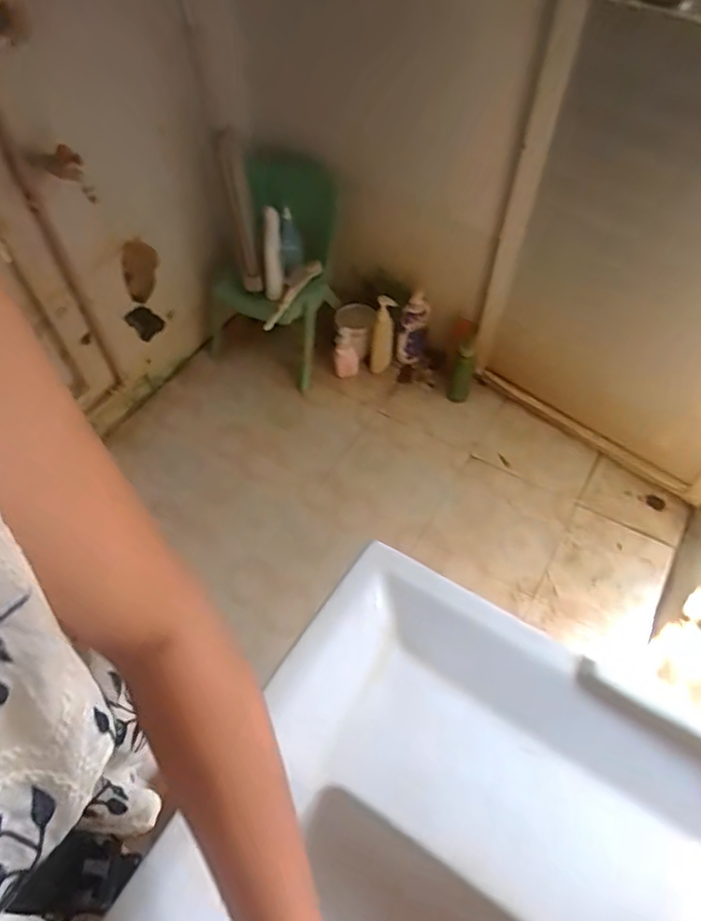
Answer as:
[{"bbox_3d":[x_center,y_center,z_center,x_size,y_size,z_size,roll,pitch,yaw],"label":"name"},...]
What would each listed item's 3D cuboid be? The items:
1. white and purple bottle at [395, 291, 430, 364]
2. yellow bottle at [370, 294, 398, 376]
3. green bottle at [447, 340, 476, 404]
[{"bbox_3d":[0.183,-0.373,1.617,0.090,0.253,0.057,5,48,3],"label":"white and purple bottle"},{"bbox_3d":[0.094,-0.353,1.611,0.059,0.266,0.066,13,49,10],"label":"yellow bottle"},{"bbox_3d":[0.312,-0.245,1.546,0.063,0.228,0.062,13,49,10],"label":"green bottle"}]

